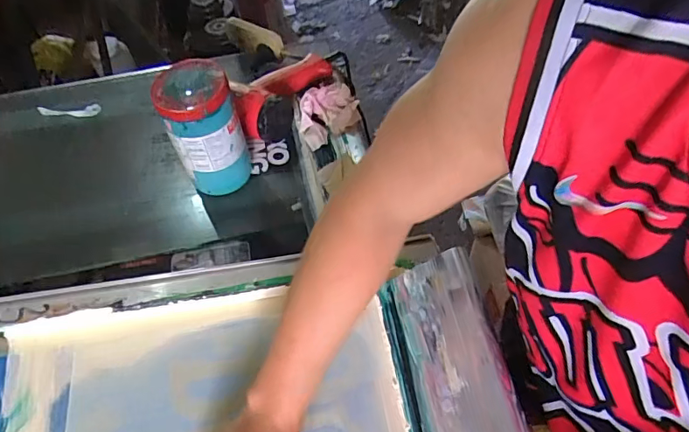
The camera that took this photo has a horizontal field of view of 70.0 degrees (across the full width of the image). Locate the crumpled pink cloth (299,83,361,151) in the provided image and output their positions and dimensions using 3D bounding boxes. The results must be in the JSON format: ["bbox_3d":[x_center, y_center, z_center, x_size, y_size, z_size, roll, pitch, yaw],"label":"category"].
[{"bbox_3d":[-0.029,-0.159,0.757,0.101,0.028,0.080,-38,87,-3],"label":"crumpled pink cloth"}]

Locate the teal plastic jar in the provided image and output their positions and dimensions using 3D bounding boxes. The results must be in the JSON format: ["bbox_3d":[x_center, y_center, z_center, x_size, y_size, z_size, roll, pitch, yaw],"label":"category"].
[{"bbox_3d":[-0.191,-0.125,0.672,0.092,0.155,0.108,-20,55,-10],"label":"teal plastic jar"}]

